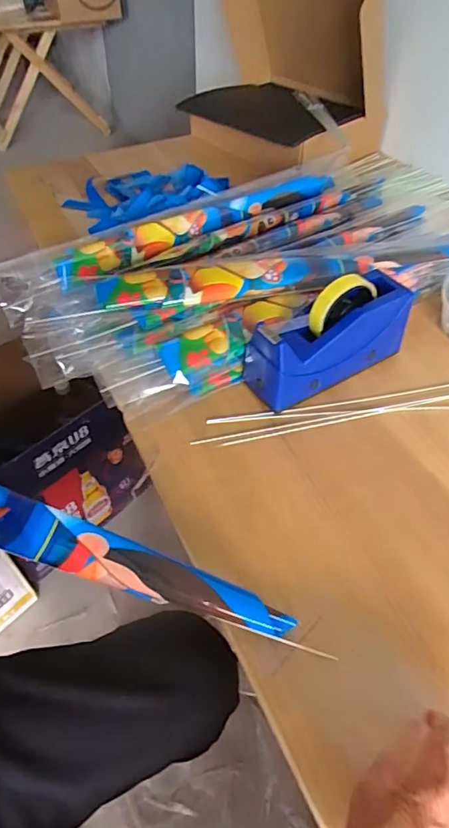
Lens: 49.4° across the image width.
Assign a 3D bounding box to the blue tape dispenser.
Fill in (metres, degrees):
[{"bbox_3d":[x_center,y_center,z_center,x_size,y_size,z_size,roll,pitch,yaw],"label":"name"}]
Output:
[{"bbox_3d":[0.124,-0.096,0.576,0.197,0.119,0.073,-22,52,-19],"label":"blue tape dispenser"}]

